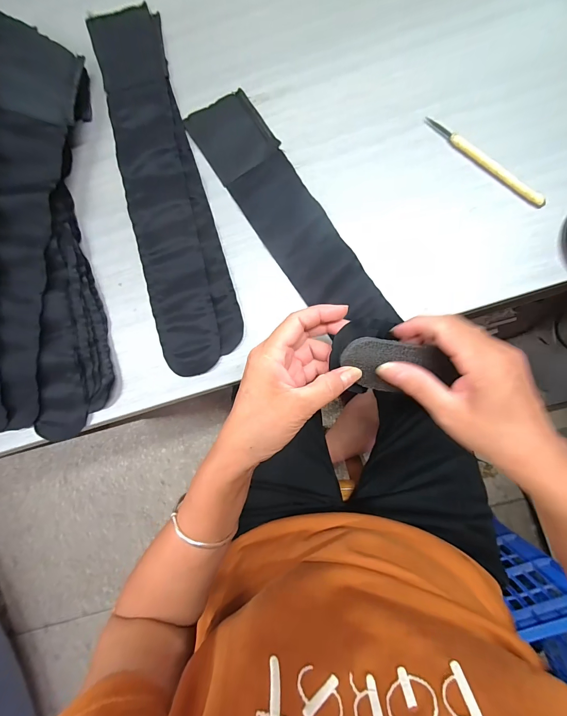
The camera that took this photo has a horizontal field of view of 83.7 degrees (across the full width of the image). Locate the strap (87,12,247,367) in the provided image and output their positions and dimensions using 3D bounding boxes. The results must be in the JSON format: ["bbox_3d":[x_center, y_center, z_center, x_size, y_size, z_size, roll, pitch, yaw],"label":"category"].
[{"bbox_3d":[-0.136,-0.193,0.352,0.090,0.008,0.417,-15,85,4],"label":"strap"}]

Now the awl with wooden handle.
[{"bbox_3d":[0.204,-0.200,0.323,0.143,0.010,0.009,43,91,5],"label":"awl with wooden handle"}]

